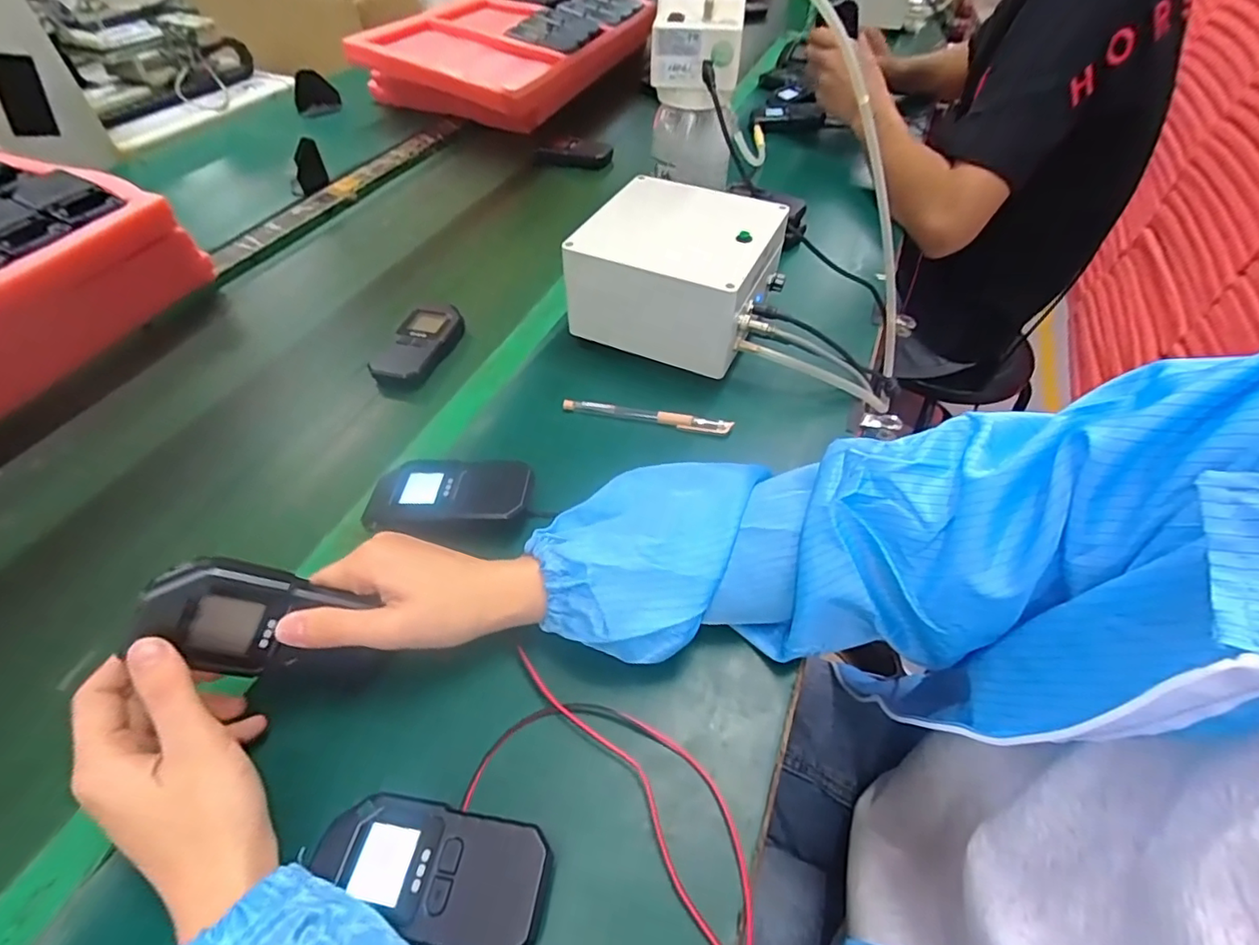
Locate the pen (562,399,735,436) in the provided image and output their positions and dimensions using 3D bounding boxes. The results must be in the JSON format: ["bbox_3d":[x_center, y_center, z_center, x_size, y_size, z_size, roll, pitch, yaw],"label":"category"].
[{"bbox_3d":[0.015,-0.051,0.505,0.148,0.013,0.014,11,50,8],"label":"pen"}]

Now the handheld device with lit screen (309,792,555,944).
[{"bbox_3d":[-0.096,0.195,0.281,0.114,0.026,0.053,9,50,7],"label":"handheld device with lit screen"}]

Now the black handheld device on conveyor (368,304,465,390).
[{"bbox_3d":[-0.208,-0.125,0.568,0.058,0.023,0.106,15,51,11],"label":"black handheld device on conveyor"}]

